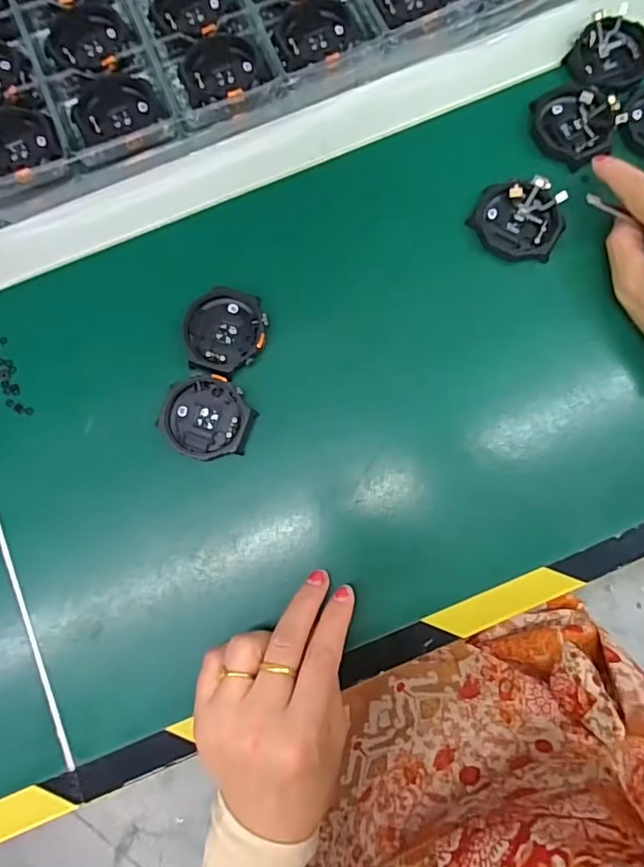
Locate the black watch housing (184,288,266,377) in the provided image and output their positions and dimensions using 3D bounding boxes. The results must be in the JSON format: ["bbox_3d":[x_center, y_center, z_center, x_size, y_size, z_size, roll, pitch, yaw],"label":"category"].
[{"bbox_3d":[-0.060,-0.061,0.326,0.049,0.018,0.053,18,81,5],"label":"black watch housing"}]

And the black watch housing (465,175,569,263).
[{"bbox_3d":[0.121,-0.132,0.326,0.053,0.011,0.048,1,79,2],"label":"black watch housing"}]

